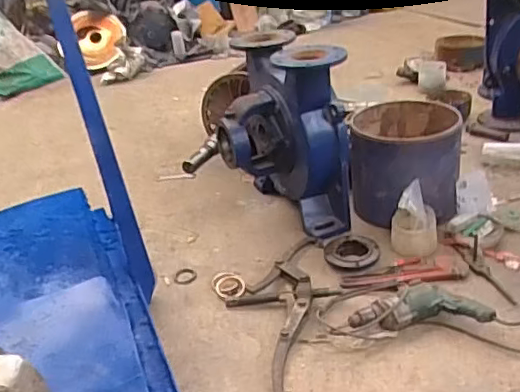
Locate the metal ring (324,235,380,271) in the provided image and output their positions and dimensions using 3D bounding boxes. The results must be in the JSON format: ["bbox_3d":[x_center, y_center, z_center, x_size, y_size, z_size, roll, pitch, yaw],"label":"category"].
[{"bbox_3d":[0.243,0.144,1.538,0.139,0.021,0.139,-2,31,10],"label":"metal ring"}]

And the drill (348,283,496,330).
[{"bbox_3d":[0.352,0.250,1.302,0.298,0.067,0.116,-2,31,10],"label":"drill"}]

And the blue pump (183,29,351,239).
[{"bbox_3d":[0.005,-0.166,1.694,0.368,0.492,0.464,-20,32,-20],"label":"blue pump"}]

